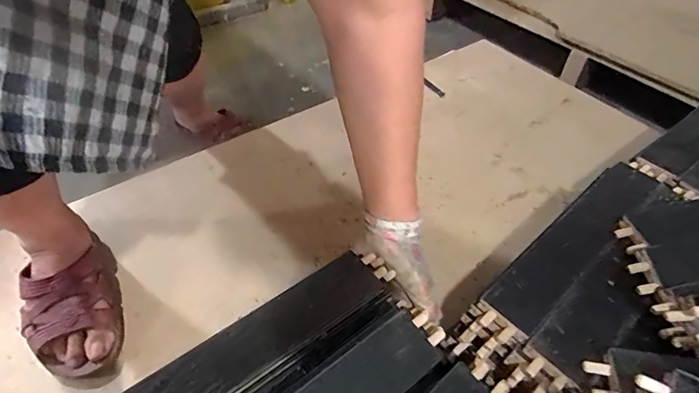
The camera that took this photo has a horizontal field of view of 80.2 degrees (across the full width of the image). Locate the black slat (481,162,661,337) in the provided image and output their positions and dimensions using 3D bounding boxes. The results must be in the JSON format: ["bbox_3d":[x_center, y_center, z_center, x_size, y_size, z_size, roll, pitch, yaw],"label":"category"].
[{"bbox_3d":[0.241,0.044,0.438,0.274,0.019,0.055,-34,55,-28],"label":"black slat"}]

